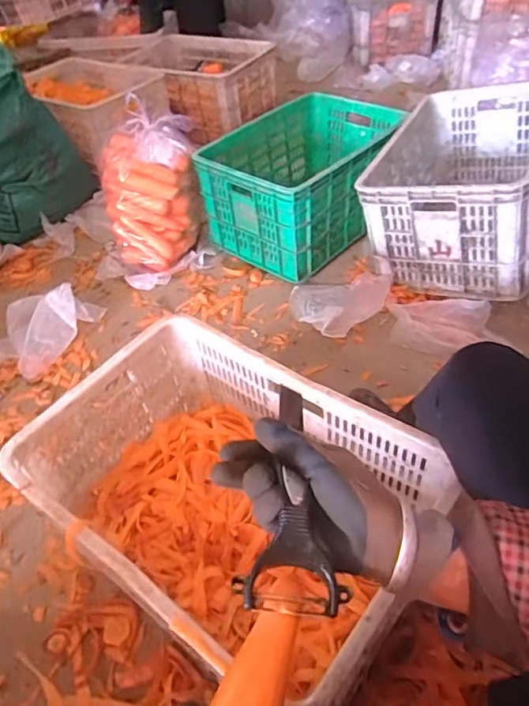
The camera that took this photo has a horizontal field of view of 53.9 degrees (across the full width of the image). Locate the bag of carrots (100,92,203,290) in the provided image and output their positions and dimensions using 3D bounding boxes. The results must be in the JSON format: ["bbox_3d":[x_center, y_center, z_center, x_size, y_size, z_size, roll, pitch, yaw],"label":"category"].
[{"bbox_3d":[-0.301,-0.408,1.367,0.222,0.326,0.299,33,58,33],"label":"bag of carrots"}]

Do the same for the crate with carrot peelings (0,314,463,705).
[{"bbox_3d":[-0.053,0.210,0.751,0.516,0.218,0.351,26,55,29],"label":"crate with carrot peelings"}]

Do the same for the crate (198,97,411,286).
[{"bbox_3d":[0.118,-0.487,1.447,0.381,0.252,0.529,33,58,33],"label":"crate"}]

